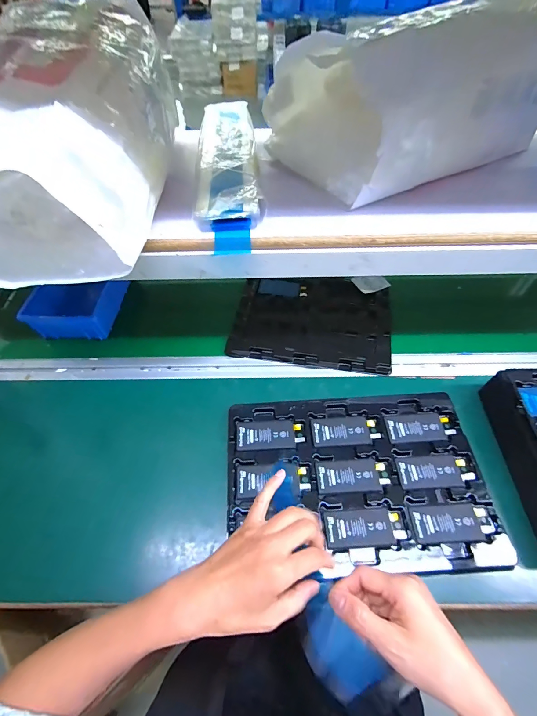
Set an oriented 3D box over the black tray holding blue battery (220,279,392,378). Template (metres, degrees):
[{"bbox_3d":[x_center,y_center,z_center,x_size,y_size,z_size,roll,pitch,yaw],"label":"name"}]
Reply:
[{"bbox_3d":[0.080,-0.074,0.608,0.277,0.008,0.204,7,55,7],"label":"black tray holding blue battery"}]

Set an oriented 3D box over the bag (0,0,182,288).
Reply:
[{"bbox_3d":[-0.237,-0.247,0.378,0.220,0.151,0.343,1,55,3],"label":"bag"}]

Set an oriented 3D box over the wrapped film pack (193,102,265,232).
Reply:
[{"bbox_3d":[-0.055,-0.286,0.467,0.074,0.030,0.327,-5,55,-2],"label":"wrapped film pack"}]

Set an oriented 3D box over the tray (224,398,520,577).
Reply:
[{"bbox_3d":[0.113,0.154,0.443,0.325,0.013,0.218,-4,55,-1],"label":"tray"}]

